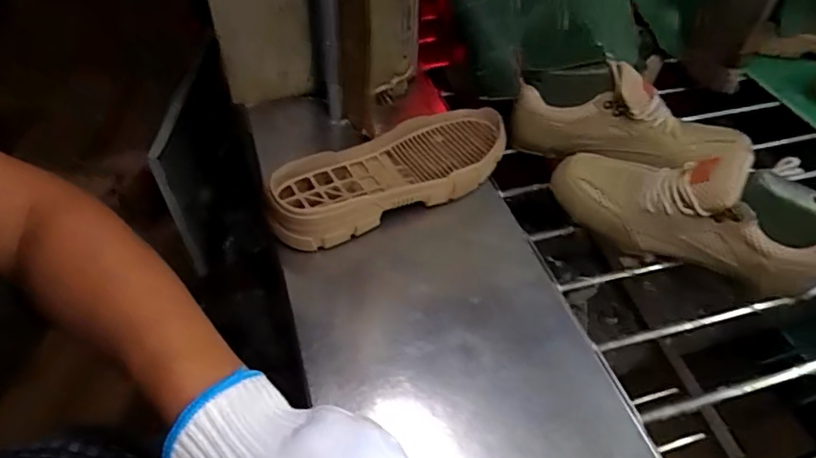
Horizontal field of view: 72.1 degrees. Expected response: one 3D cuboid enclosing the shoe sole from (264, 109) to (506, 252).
[{"bbox_3d":[-0.012,-0.058,0.587,0.284,0.047,0.109,-25,53,-26],"label":"shoe sole"}]

